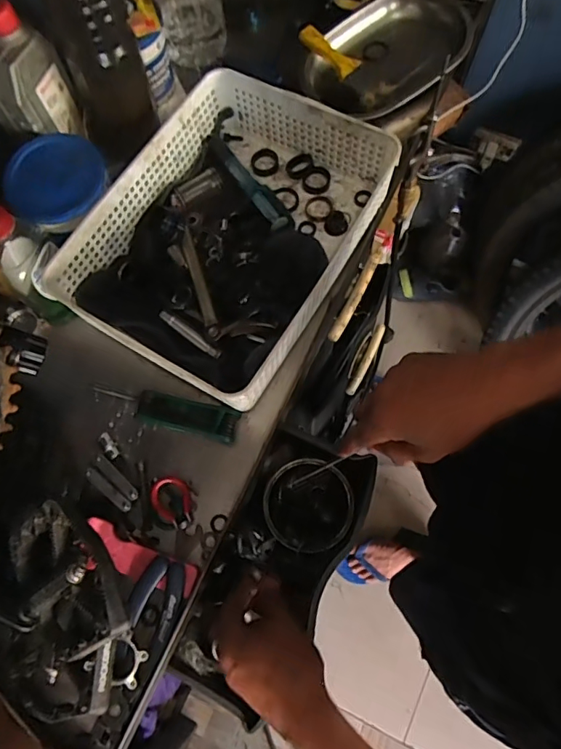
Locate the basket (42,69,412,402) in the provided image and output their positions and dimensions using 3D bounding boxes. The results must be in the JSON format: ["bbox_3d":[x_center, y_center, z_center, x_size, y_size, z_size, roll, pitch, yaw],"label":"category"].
[{"bbox_3d":[-0.061,-0.155,0.533,0.264,0.079,0.328,27,75,11],"label":"basket"}]

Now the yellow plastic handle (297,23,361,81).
[{"bbox_3d":[0.062,-0.417,0.626,0.028,0.021,0.085,-42,75,-10],"label":"yellow plastic handle"}]

